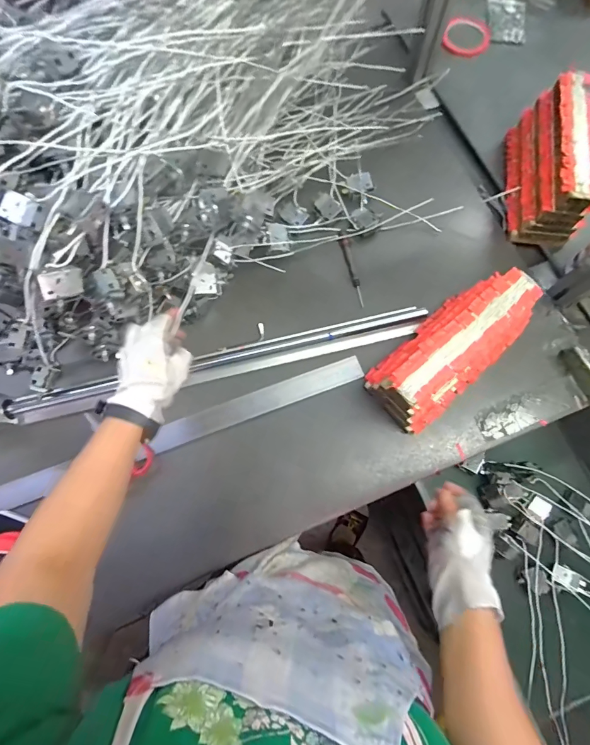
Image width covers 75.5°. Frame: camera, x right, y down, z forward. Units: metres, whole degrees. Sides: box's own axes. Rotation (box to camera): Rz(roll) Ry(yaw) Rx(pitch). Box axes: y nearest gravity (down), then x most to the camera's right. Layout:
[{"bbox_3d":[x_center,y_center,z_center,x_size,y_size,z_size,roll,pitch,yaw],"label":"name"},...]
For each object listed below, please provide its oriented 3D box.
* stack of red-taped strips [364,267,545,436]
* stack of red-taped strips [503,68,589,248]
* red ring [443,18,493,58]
[{"bbox_3d":[0.228,-0.031,0.549,0.240,0.115,0.113,-42,80,-9],"label":"stack of red-taped strips"},{"bbox_3d":[0.425,-0.351,0.633,0.091,0.124,0.244,8,77,2],"label":"stack of red-taped strips"},{"bbox_3d":[0.359,-0.692,0.779,0.092,0.017,0.093,0,77,0],"label":"red ring"}]

